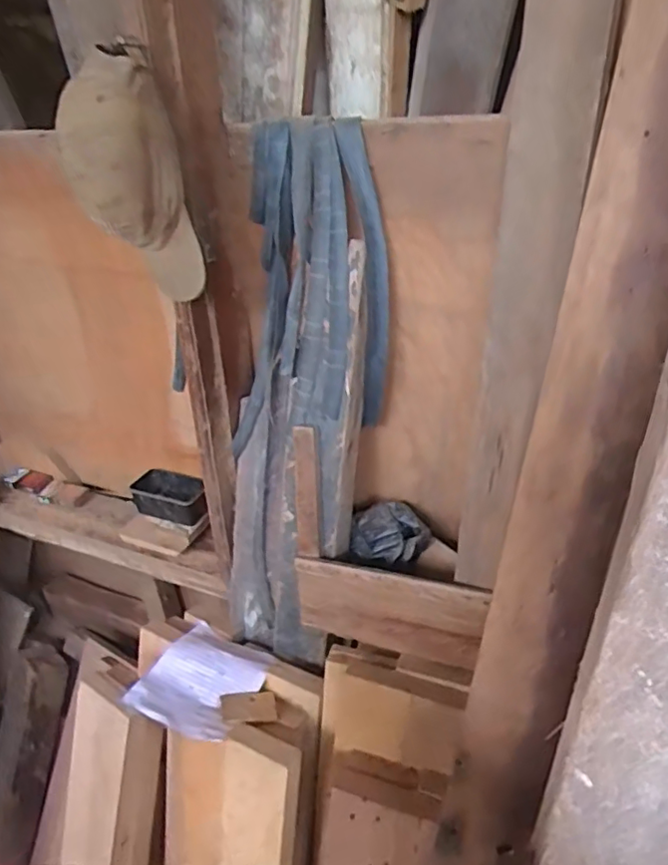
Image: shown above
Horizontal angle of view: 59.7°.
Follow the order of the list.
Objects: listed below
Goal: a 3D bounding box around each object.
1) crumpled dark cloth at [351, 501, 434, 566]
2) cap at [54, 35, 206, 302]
[{"bbox_3d":[0.083,0.154,0.895,0.111,0.064,0.092,-7,30,-9],"label":"crumpled dark cloth"},{"bbox_3d":[-0.223,-0.266,0.645,0.132,0.249,0.118,-10,31,-13],"label":"cap"}]

